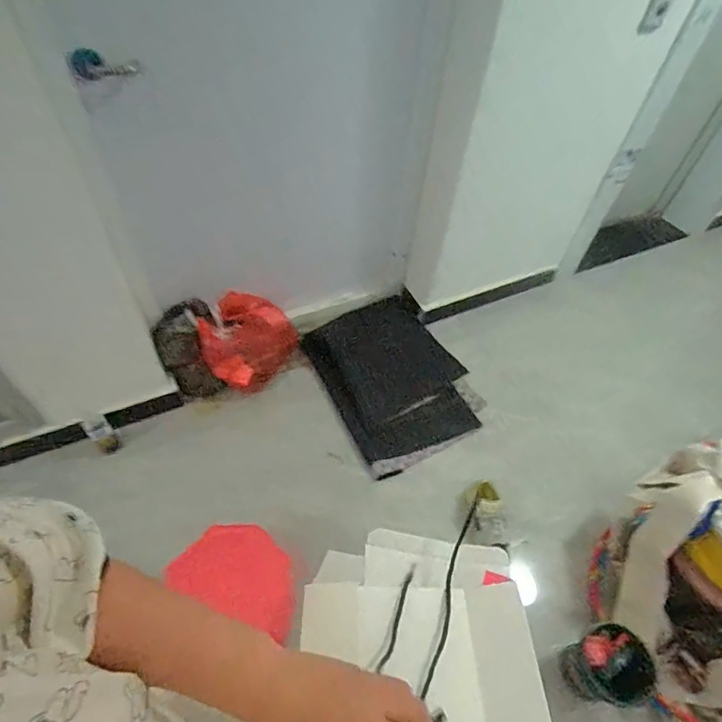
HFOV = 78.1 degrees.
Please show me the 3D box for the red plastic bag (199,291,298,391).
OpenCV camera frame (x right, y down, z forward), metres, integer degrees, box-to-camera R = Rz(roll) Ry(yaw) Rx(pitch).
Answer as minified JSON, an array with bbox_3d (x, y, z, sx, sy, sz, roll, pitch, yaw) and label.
[{"bbox_3d":[-0.405,-0.073,1.622,0.353,0.238,0.242,-33,59,-26],"label":"red plastic bag"}]

